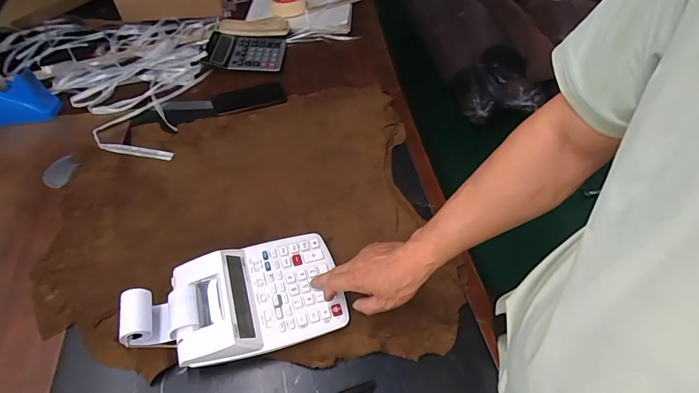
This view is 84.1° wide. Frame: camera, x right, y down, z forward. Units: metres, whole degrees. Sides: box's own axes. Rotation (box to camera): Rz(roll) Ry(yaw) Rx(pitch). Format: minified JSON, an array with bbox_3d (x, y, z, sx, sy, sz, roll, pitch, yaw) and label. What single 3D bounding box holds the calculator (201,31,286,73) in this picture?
[{"bbox_3d":[-0.259,-0.358,0.961,0.193,0.028,0.141,-1,50,-1],"label":"calculator"}]

